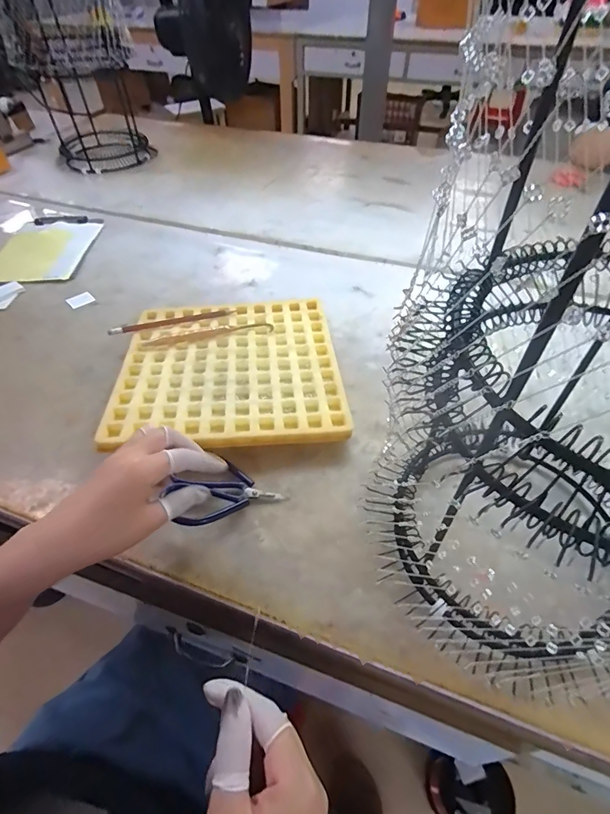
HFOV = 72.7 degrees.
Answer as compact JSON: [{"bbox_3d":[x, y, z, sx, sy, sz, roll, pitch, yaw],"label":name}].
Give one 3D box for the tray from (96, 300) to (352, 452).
[{"bbox_3d":[-0.097,-0.047,0.502,0.263,0.026,0.239,-4,47,-4],"label":"tray"}]

